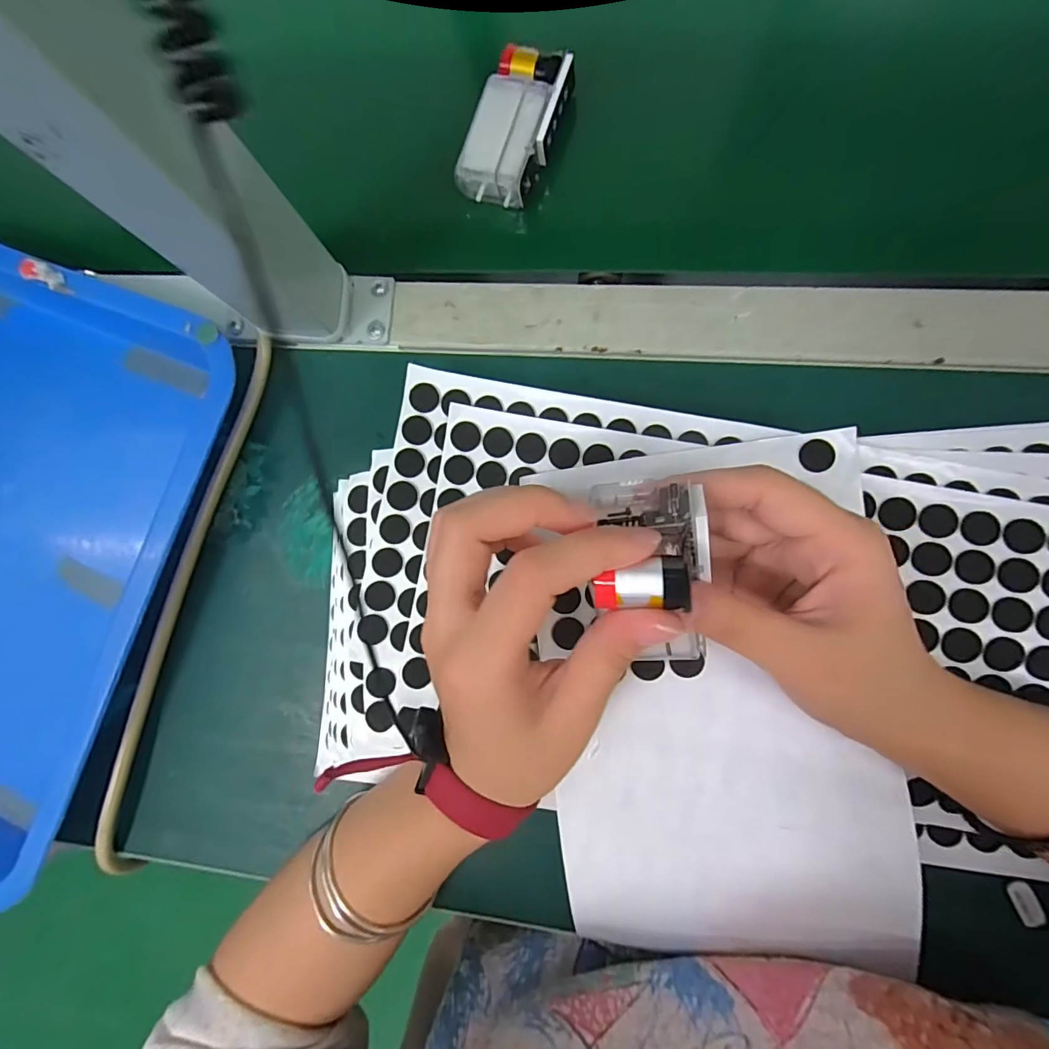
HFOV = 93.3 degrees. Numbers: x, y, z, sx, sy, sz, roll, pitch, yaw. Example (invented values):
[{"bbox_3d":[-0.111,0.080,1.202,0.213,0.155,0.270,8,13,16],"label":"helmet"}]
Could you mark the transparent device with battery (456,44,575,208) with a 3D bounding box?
[{"bbox_3d":[-0.005,-0.214,0.268,0.042,0.016,0.075,22,90,9],"label":"transparent device with battery"}]

